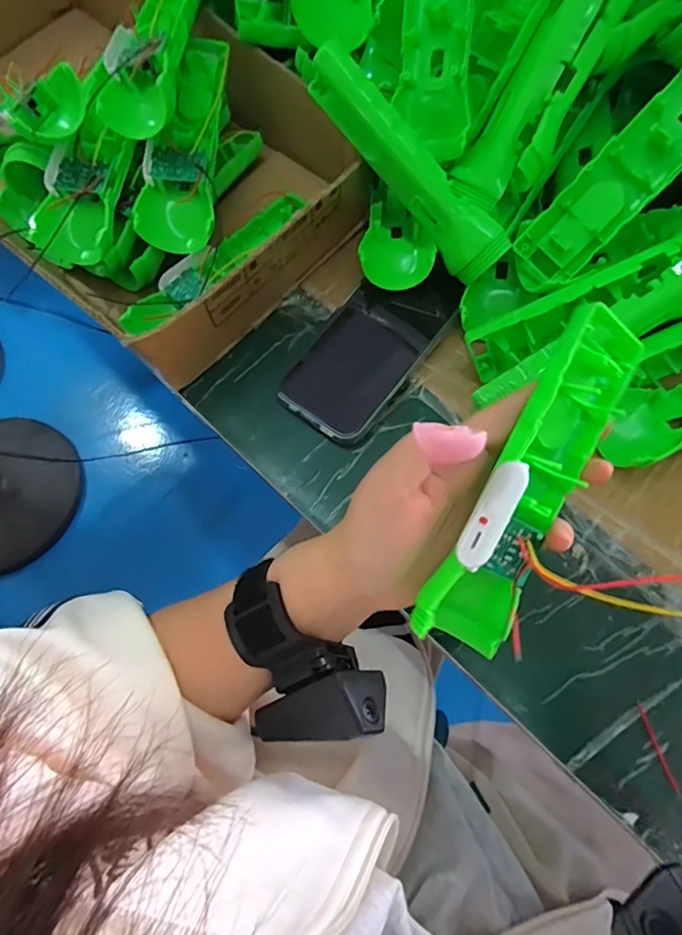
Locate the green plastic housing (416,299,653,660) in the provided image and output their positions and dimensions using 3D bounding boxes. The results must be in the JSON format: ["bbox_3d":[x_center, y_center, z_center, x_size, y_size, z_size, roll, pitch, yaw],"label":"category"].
[{"bbox_3d":[0.089,0.008,0.237,0.043,0.044,0.162,27,90,13],"label":"green plastic housing"}]

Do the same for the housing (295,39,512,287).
[{"bbox_3d":[0.037,-0.194,0.330,0.023,0.038,0.174,-44,94,-13],"label":"housing"}]

